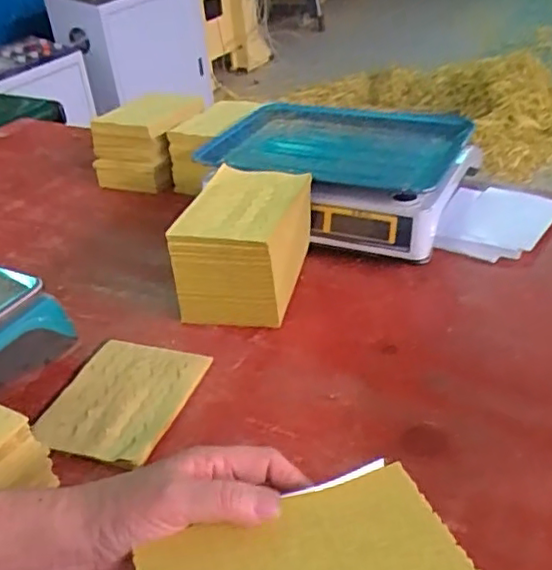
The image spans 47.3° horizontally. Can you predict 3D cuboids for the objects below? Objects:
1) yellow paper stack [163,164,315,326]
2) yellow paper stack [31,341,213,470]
[{"bbox_3d":[-0.033,-0.045,0.739,0.120,0.122,0.165,6,34,17],"label":"yellow paper stack"},{"bbox_3d":[-0.149,0.107,0.614,0.124,0.008,0.154,9,35,21],"label":"yellow paper stack"}]

